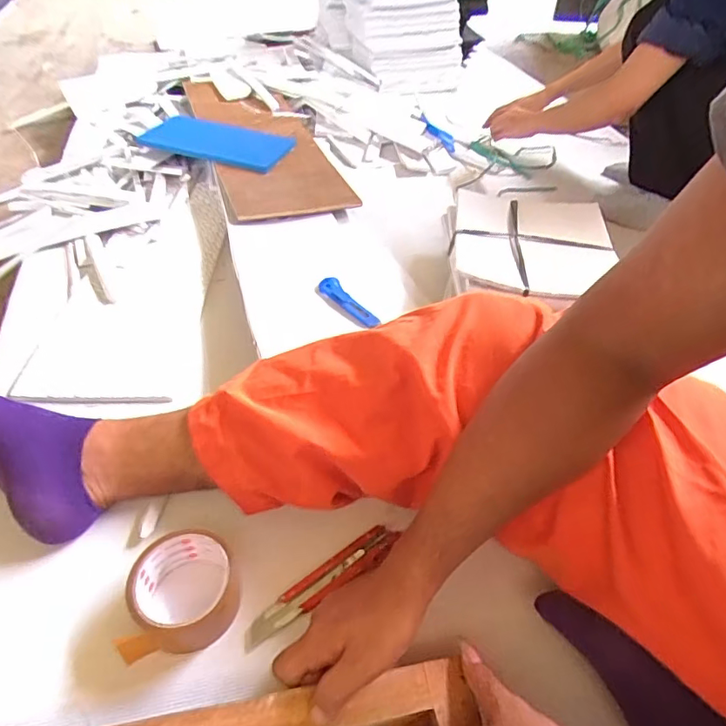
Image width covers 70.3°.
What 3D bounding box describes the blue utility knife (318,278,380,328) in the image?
[{"bbox_3d":[-0.021,-0.086,0.728,0.026,0.016,0.129,-25,51,-26],"label":"blue utility knife"}]

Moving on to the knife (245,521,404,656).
[{"bbox_3d":[-0.036,0.209,0.494,0.169,0.013,0.027,-28,52,-28],"label":"knife"}]

